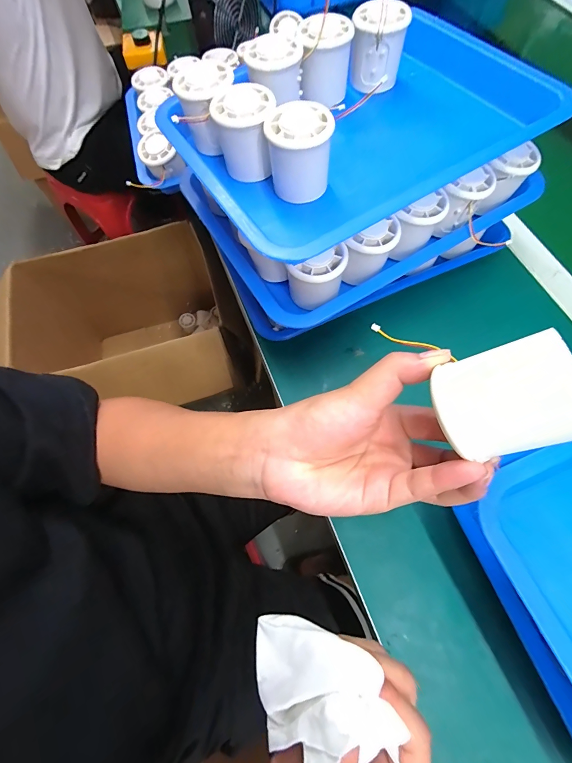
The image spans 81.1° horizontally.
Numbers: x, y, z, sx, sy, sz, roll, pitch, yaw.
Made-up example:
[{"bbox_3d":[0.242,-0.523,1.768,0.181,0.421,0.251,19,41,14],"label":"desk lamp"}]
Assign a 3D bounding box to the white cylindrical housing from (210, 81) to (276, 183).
[{"bbox_3d":[-0.037,-0.233,0.315,0.052,0.058,0.053,-1,68,2],"label":"white cylindrical housing"}]

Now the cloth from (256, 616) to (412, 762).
[{"bbox_3d":[0.016,0.160,0.175,0.065,0.067,0.057,-14,68,-3],"label":"cloth"}]

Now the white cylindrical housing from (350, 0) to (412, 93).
[{"bbox_3d":[0.097,-0.356,0.357,0.057,0.063,0.052,4,68,4],"label":"white cylindrical housing"}]

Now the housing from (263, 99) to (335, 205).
[{"bbox_3d":[0.012,-0.205,0.300,0.053,0.060,0.053,-1,68,2],"label":"housing"}]

